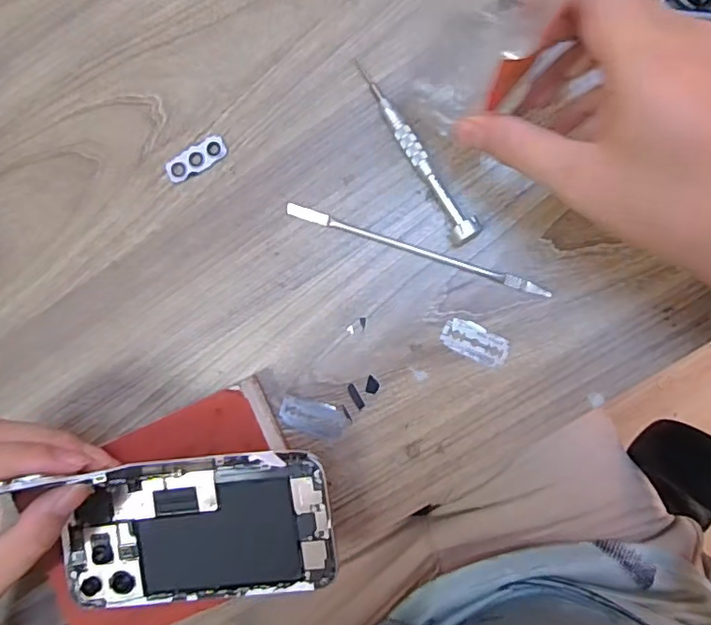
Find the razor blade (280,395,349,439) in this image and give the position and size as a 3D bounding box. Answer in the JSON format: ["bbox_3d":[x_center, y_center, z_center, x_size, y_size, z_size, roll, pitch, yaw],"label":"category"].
[{"bbox_3d":[-0.027,0.068,0.356,0.043,0.004,0.021,18,95,5],"label":"razor blade"}]

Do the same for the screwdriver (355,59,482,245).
[{"bbox_3d":[0.039,-0.100,0.335,0.017,0.017,0.127,-28,90,7],"label":"screwdriver"}]

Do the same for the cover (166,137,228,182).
[{"bbox_3d":[-0.103,-0.099,0.357,0.042,0.004,0.015,-27,90,7],"label":"cover"}]

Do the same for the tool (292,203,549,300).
[{"bbox_3d":[0.037,-0.039,0.344,0.168,0.006,0.007,19,96,5],"label":"tool"}]

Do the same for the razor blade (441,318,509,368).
[{"bbox_3d":[0.075,0.019,0.344,0.041,0.004,0.020,29,96,4],"label":"razor blade"}]

